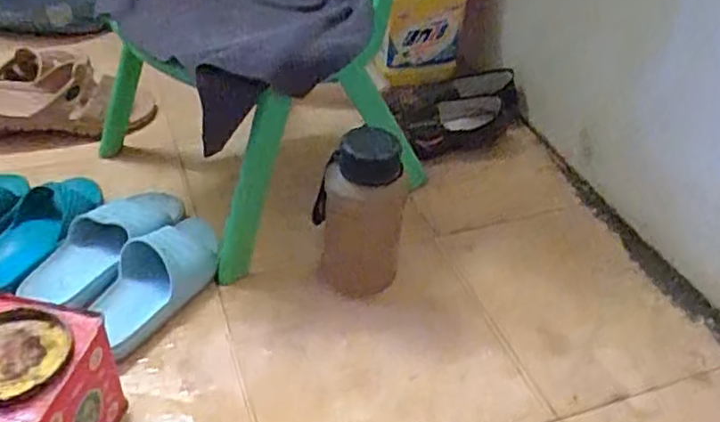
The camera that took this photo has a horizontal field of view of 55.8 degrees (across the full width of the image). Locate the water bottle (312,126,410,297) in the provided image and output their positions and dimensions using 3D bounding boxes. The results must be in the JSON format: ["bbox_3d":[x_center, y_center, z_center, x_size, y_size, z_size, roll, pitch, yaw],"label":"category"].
[{"bbox_3d":[-0.001,0.004,0.779,0.098,0.194,0.088,4,40,-2],"label":"water bottle"}]

